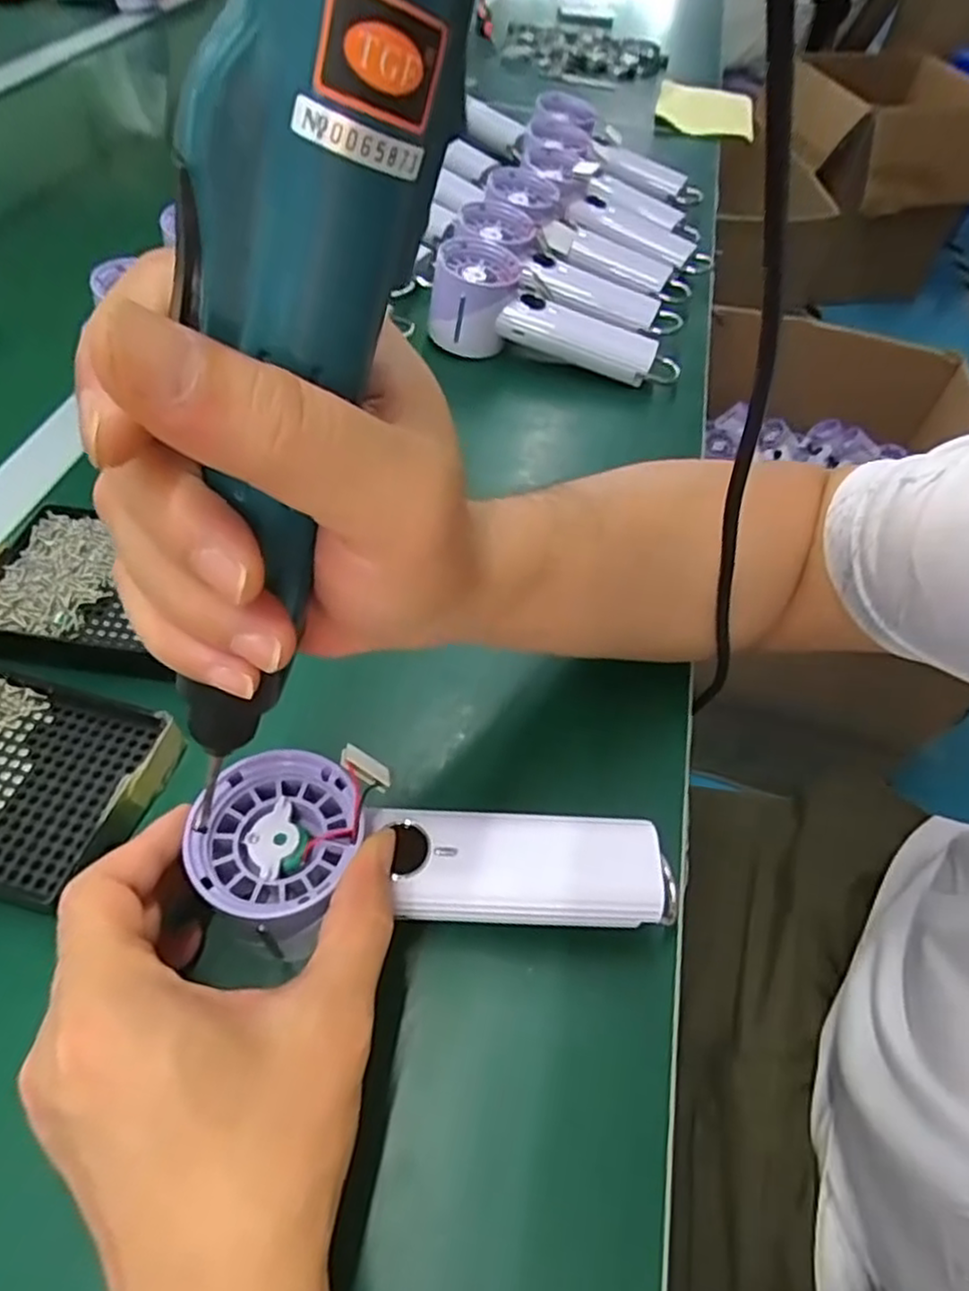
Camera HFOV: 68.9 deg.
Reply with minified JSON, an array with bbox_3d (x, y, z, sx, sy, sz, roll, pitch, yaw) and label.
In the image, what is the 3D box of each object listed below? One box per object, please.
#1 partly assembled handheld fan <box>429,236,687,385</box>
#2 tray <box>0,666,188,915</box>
[{"bbox_3d":[0.056,-0.249,0.539,0.190,0.066,0.067,11,53,3],"label":"partly assembled handheld fan"},{"bbox_3d":[-0.214,0.052,0.304,0.141,0.014,0.090,14,53,6],"label":"tray"}]

